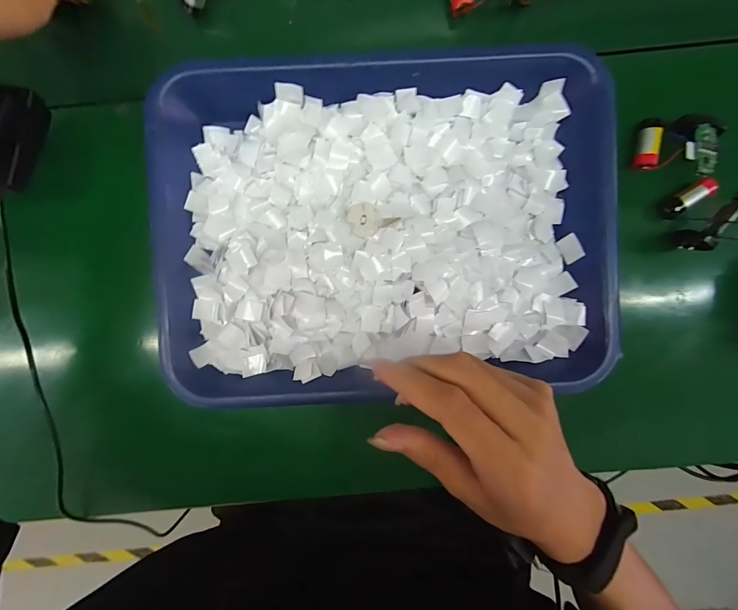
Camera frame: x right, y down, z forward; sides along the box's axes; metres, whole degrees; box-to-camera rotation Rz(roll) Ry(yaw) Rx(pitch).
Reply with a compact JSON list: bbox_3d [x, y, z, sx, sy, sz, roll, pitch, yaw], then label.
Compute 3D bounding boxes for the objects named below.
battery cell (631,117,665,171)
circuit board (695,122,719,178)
[{"bbox_3d":[0.221,-0.128,0.276,0.014,0.015,0.039,8,90,0],"label":"battery cell"},{"bbox_3d":[0.252,-0.117,0.259,0.017,0.007,0.043,15,77,-1],"label":"circuit board"}]

